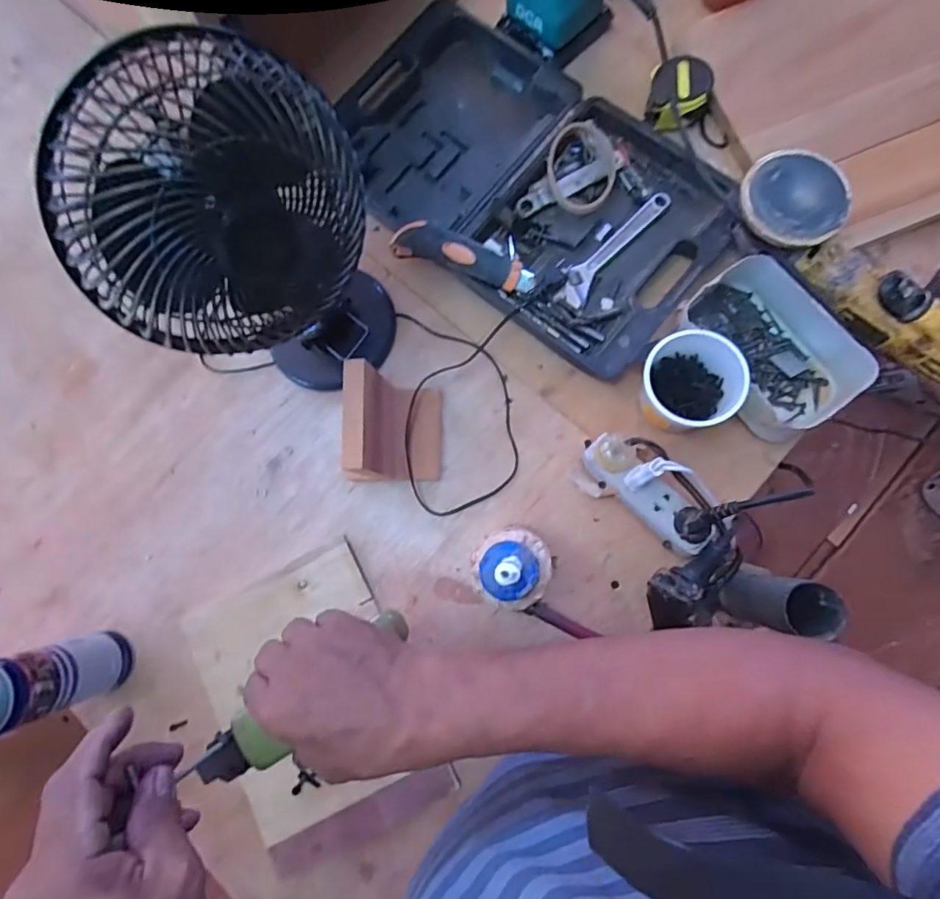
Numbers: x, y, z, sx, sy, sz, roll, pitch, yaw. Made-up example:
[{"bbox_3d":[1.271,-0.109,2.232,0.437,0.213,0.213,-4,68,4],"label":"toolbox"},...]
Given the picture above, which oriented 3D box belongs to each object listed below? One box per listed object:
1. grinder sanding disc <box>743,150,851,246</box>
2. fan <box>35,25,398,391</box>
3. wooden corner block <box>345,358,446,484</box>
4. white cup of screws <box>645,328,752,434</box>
[{"bbox_3d":[0.312,-0.241,0.493,0.097,0.010,0.095,-38,82,-1],"label":"grinder sanding disc"},{"bbox_3d":[-0.180,-0.166,0.451,0.202,0.339,0.145,-39,78,-3],"label":"fan"},{"bbox_3d":[-0.076,-0.024,0.522,0.087,0.118,0.104,-2,82,2],"label":"wooden corner block"},{"bbox_3d":[0.214,-0.063,0.525,0.093,0.081,0.093,0,83,4],"label":"white cup of screws"}]

